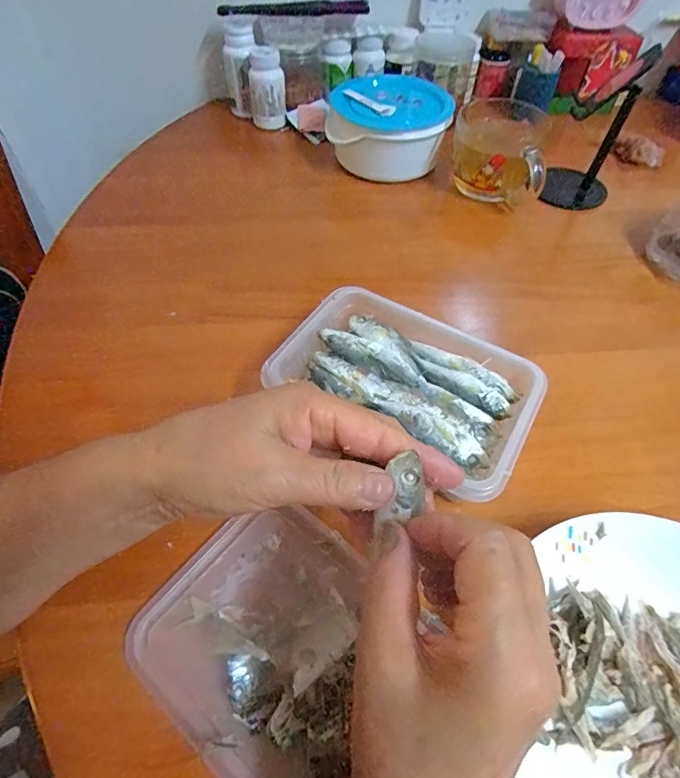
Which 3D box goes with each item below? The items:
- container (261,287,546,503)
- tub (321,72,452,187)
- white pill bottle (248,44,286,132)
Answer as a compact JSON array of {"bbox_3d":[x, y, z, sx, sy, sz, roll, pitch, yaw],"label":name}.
[{"bbox_3d":[0.050,0.002,0.342,0.181,0.053,0.124,29,58,19],"label":"container"},{"bbox_3d":[0.065,-0.338,0.584,0.153,0.080,0.167,5,53,2],"label":"tub"},{"bbox_3d":[-0.106,-0.433,0.645,0.047,0.099,0.052,-1,53,-2],"label":"white pill bottle"}]

